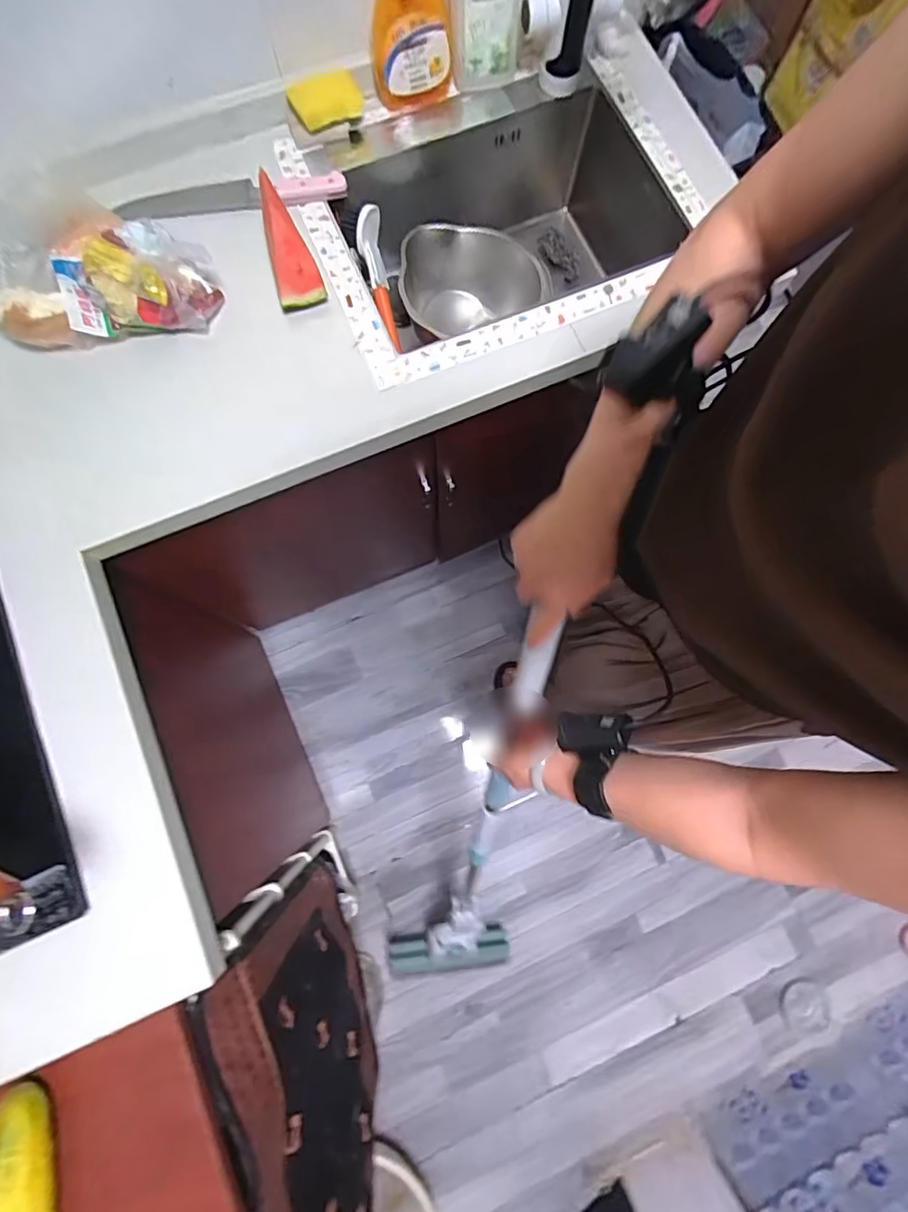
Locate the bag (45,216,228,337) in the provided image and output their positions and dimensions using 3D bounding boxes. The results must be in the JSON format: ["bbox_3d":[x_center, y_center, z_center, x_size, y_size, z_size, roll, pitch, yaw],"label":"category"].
[{"bbox_3d":[-0.388,-0.400,0.644,0.177,0.061,0.121,-11,79,-3],"label":"bag"}]

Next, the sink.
[{"bbox_3d":[0.094,-0.549,0.821,0.581,0.213,0.381,-25,80,-6],"label":"sink"}]

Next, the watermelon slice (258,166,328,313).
[{"bbox_3d":[-0.199,-0.425,0.630,0.057,0.135,0.033,-19,49,-5],"label":"watermelon slice"}]

